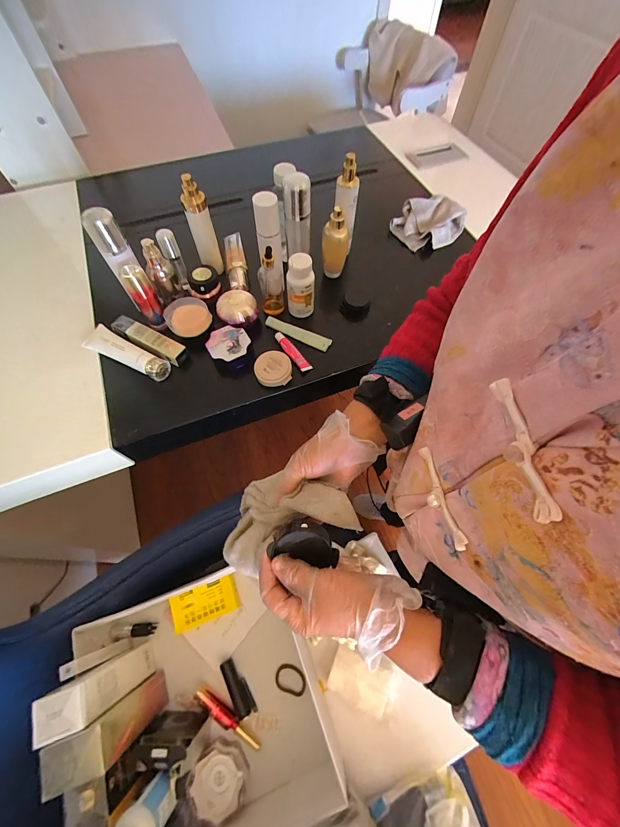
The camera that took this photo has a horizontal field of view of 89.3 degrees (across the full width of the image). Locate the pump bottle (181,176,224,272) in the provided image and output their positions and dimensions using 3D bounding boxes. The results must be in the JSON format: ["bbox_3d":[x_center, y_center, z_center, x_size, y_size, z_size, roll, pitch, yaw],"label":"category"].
[{"bbox_3d":[-0.200,-0.342,0.585,0.042,0.182,0.032,-15,65,-8],"label":"pump bottle"}]

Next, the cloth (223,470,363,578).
[{"bbox_3d":[-0.032,0.108,0.341,0.148,0.040,0.092,-22,64,11],"label":"cloth"}]

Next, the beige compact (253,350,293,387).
[{"bbox_3d":[-0.065,-0.079,0.549,0.062,0.020,0.062,-9,64,-5],"label":"beige compact"}]

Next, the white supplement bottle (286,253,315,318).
[{"bbox_3d":[-0.017,-0.231,0.571,0.048,0.103,0.041,-2,63,-2],"label":"white supplement bottle"}]

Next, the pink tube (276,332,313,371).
[{"bbox_3d":[-0.033,-0.114,0.572,0.020,0.010,0.092,-34,69,-16],"label":"pink tube"}]

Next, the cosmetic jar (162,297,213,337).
[{"bbox_3d":[-0.221,-0.177,0.565,0.075,0.027,0.074,0,63,-1],"label":"cosmetic jar"}]

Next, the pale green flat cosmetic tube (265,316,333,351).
[{"bbox_3d":[-0.023,-0.154,0.596,0.131,0.009,0.027,23,65,10],"label":"pale green flat cosmetic tube"}]

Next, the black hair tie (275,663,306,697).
[{"bbox_3d":[-0.030,0.411,0.486,0.048,0.008,0.035,14,64,6],"label":"black hair tie"}]

